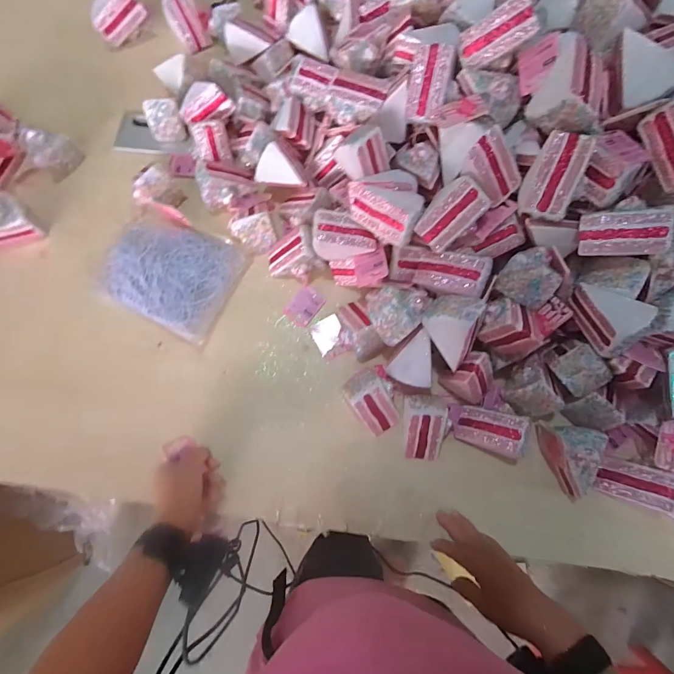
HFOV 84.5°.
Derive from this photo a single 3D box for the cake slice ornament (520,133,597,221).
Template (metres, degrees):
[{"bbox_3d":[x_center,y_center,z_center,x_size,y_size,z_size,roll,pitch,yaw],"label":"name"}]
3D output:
[{"bbox_3d":[0.261,-0.194,0.450,0.055,0.045,0.093,20,114,7],"label":"cake slice ornament"}]

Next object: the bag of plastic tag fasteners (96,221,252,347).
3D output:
[{"bbox_3d":[-0.265,-0.109,0.585,0.204,0.029,0.167,27,77,6],"label":"bag of plastic tag fasteners"}]

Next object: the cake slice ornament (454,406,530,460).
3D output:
[{"bbox_3d":[0.217,0.129,0.514,0.086,0.056,0.056,20,77,5],"label":"cake slice ornament"}]

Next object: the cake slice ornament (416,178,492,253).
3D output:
[{"bbox_3d":[0.148,-0.160,0.490,0.054,0.052,0.090,42,105,-7],"label":"cake slice ornament"}]

